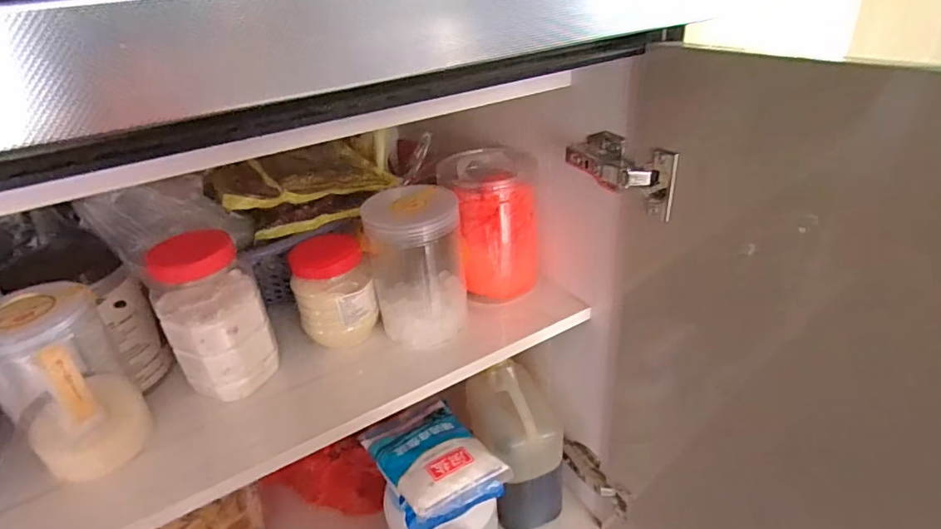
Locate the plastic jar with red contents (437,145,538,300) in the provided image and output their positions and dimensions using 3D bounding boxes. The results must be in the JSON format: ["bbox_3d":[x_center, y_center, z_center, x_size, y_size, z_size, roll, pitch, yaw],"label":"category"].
[{"bbox_3d":[0.025,-0.045,0.624,0.107,0.153,0.102,-4,31,2],"label":"plastic jar with red contents"}]

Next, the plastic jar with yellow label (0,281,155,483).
[{"bbox_3d":[-0.336,0.099,0.440,0.086,0.150,0.080,-30,39,-35],"label":"plastic jar with yellow label"}]

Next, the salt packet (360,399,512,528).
[{"bbox_3d":[-0.046,0.226,0.626,0.123,0.034,0.160,-21,35,-24],"label":"salt packet"}]

